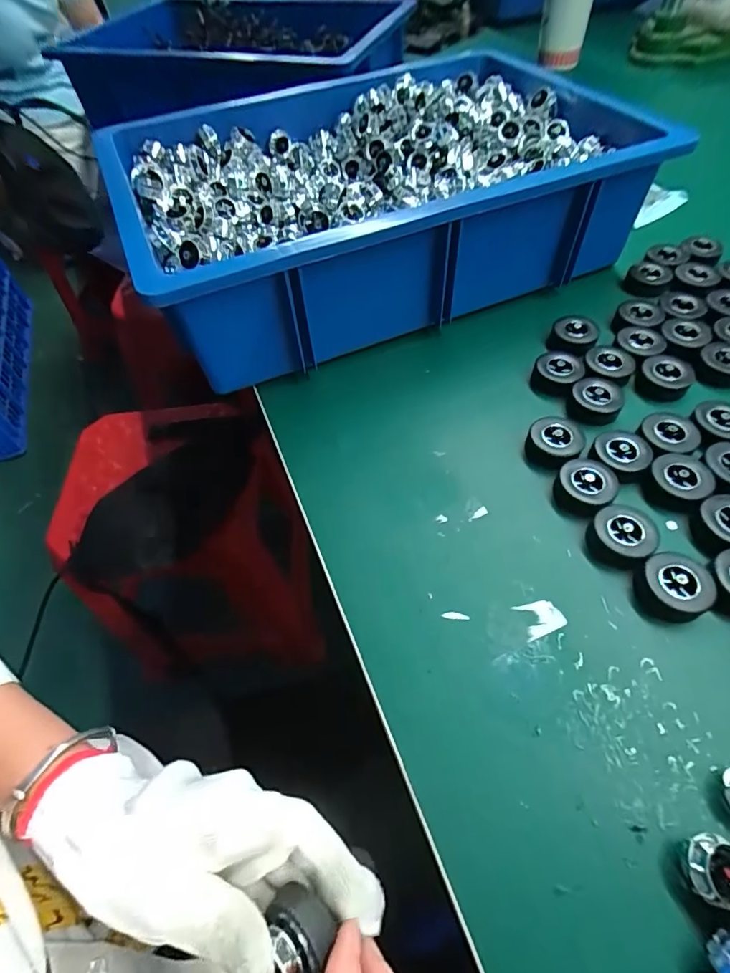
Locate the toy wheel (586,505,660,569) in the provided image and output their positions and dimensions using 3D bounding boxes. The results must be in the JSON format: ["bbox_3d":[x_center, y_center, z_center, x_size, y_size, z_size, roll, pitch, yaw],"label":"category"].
[{"bbox_3d":[0.164,0.030,0.303,0.035,0.015,0.042,34,64,26],"label":"toy wheel"}]

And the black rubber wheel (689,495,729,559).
[{"bbox_3d":[0.231,0.026,0.304,0.038,0.015,0.037,-10,54,-1],"label":"black rubber wheel"}]

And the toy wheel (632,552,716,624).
[{"bbox_3d":[0.182,0.059,0.281,0.038,0.018,0.037,-3,54,4],"label":"toy wheel"}]

